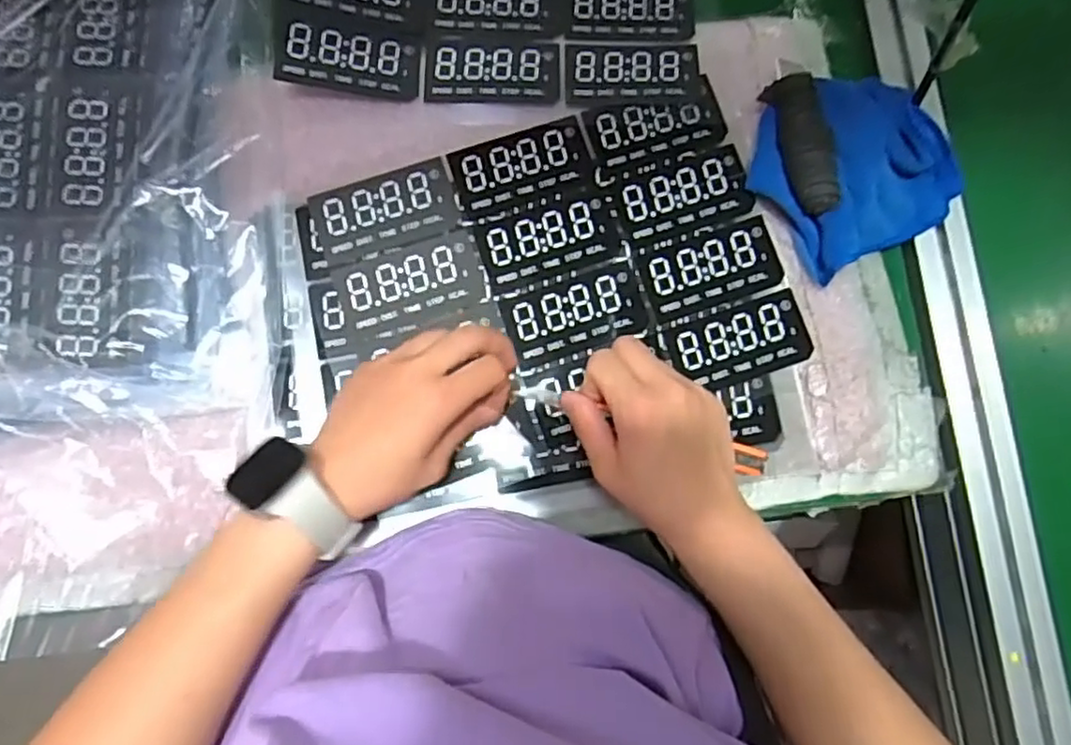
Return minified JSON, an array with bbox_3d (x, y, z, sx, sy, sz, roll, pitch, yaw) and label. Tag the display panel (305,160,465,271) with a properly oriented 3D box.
[{"bbox_3d":[-0.097,-0.105,0.441,0.089,0.004,0.051,-17,82,-4],"label":"display panel"}]

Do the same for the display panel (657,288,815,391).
[{"bbox_3d":[0.133,-0.020,0.443,0.093,0.006,0.048,-17,82,-4],"label":"display panel"}]

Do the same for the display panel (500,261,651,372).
[{"bbox_3d":[0.027,-0.036,0.441,0.089,0.006,0.049,-18,82,-4],"label":"display panel"}]

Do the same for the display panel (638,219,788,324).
[{"bbox_3d":[0.116,-0.069,0.448,0.091,0.004,0.050,-18,82,-4],"label":"display panel"}]

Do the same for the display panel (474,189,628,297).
[{"bbox_3d":[0.011,-0.085,0.447,0.091,0.004,0.048,-17,82,-4],"label":"display panel"}]

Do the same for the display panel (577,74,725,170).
[{"bbox_3d":[0.081,-0.166,0.456,0.089,0.006,0.045,-17,82,-4],"label":"display panel"}]

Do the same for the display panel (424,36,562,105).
[{"bbox_3d":[-0.028,-0.206,0.458,0.090,0.006,0.051,1,81,-1],"label":"display panel"}]

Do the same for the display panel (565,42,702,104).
[{"bbox_3d":[0.066,-0.203,0.461,0.089,0.010,0.046,-1,81,-2],"label":"display panel"}]

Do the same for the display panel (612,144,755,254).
[{"bbox_3d":[0.099,-0.117,0.452,0.088,0.005,0.048,-19,82,-4],"label":"display panel"}]

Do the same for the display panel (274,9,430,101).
[{"bbox_3d":[-0.122,-0.209,0.447,0.091,0.006,0.047,1,83,-16],"label":"display panel"}]

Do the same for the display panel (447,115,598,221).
[{"bbox_3d":[-0.009,-0.136,0.449,0.091,0.004,0.048,-17,82,-4],"label":"display panel"}]

